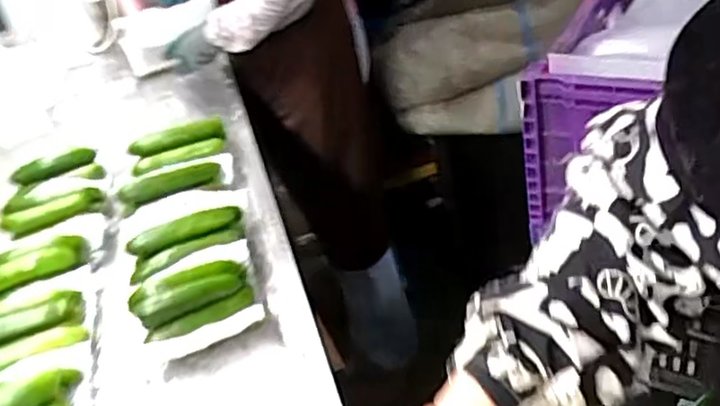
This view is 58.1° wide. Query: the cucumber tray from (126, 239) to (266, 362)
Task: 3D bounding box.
[{"bbox_3d":[-0.176,0.107,0.724,0.157,0.058,0.110,-20,34,-18],"label":"cucumber tray"}]

